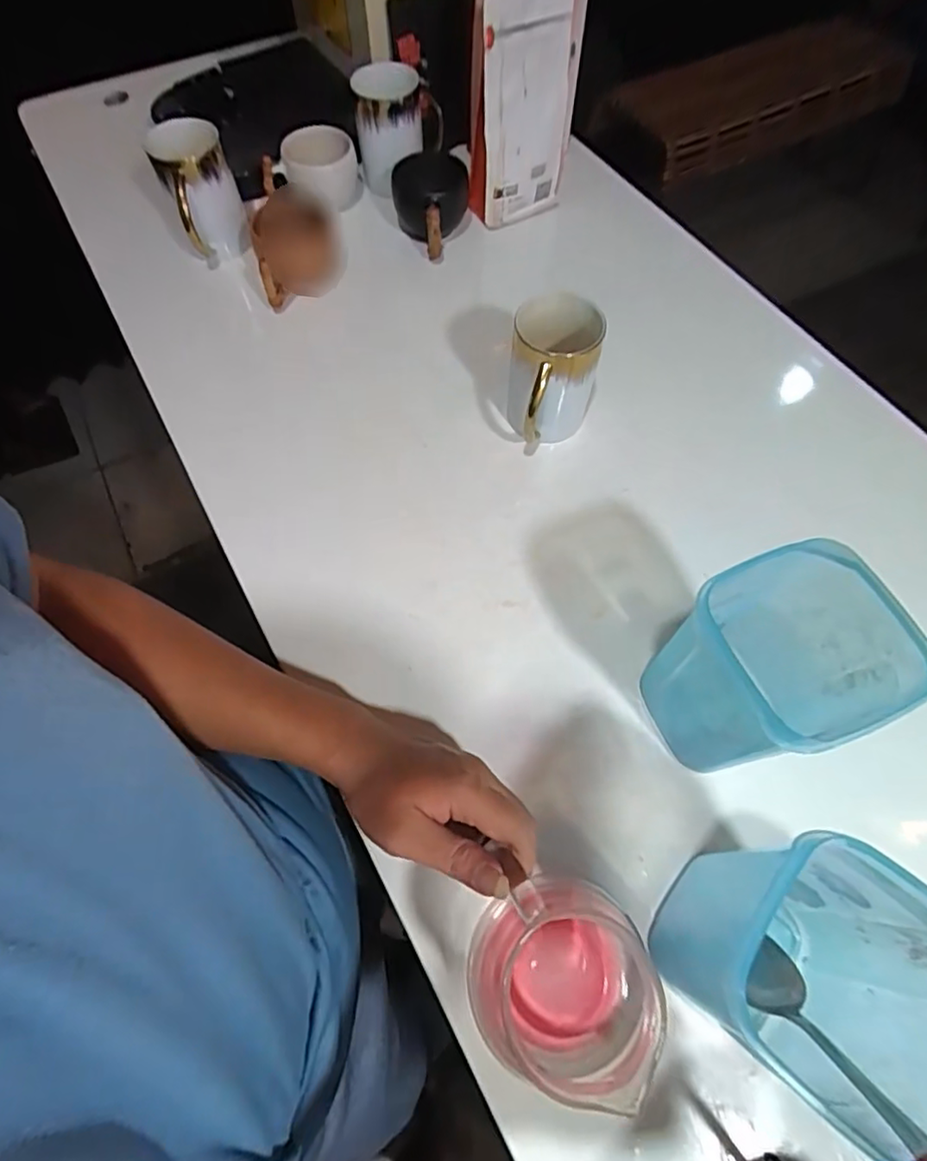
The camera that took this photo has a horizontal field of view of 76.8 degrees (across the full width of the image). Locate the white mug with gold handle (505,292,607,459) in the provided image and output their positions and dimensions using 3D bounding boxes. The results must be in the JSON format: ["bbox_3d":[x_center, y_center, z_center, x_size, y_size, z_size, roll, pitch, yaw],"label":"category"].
[{"bbox_3d":[0.076,-0.171,0.498,0.072,0.101,0.089,8,65,4],"label":"white mug with gold handle"}]

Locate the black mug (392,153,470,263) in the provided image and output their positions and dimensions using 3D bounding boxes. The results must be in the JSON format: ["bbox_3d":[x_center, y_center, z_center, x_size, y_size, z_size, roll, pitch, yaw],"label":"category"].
[{"bbox_3d":[-0.036,-0.404,0.650,0.082,0.079,0.104,-1,65,0],"label":"black mug"}]

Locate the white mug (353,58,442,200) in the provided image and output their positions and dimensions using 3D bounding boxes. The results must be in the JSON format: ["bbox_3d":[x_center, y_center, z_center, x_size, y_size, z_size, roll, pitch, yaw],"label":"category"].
[{"bbox_3d":[-0.071,-0.510,0.670,0.099,0.098,0.082,-9,65,-4],"label":"white mug"}]

